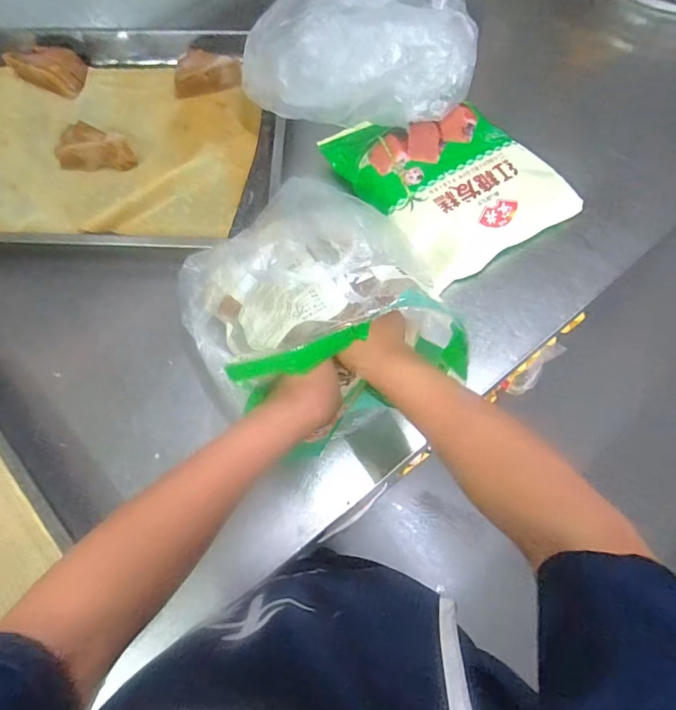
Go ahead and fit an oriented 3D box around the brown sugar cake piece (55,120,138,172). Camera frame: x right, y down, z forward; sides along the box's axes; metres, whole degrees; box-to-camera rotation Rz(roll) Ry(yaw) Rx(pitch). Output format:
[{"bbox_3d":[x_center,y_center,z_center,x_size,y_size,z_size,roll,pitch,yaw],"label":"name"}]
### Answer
[{"bbox_3d":[-0.348,-0.296,0.677,0.110,0.059,0.047,5,69,3],"label":"brown sugar cake piece"}]

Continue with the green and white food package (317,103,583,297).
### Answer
[{"bbox_3d":[0.146,-0.243,0.648,0.220,0.048,0.277,-35,73,-12],"label":"green and white food package"}]

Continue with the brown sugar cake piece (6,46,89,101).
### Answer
[{"bbox_3d":[-0.460,-0.458,0.749,0.115,0.046,0.067,19,70,8],"label":"brown sugar cake piece"}]

